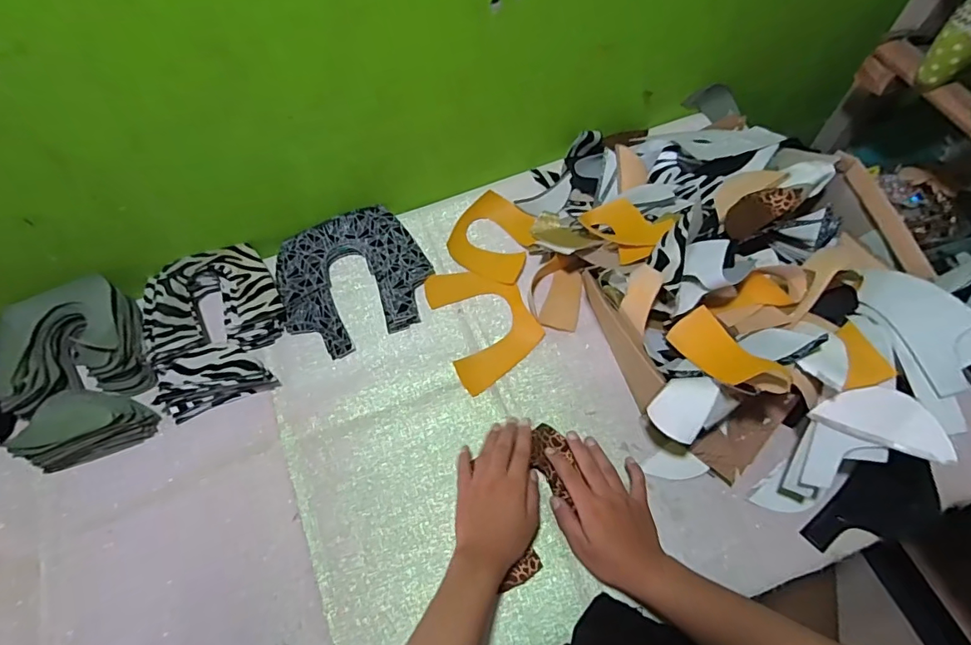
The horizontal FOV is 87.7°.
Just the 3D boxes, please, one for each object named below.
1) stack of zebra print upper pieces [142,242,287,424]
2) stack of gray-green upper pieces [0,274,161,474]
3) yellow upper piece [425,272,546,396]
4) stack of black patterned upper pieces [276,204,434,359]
[{"bbox_3d":[-0.341,-0.001,0.632,0.167,0.045,0.204,-21,64,-9],"label":"stack of zebra print upper pieces"},{"bbox_3d":[-0.496,0.052,0.601,0.161,0.075,0.216,-22,66,-8],"label":"stack of gray-green upper pieces"},{"bbox_3d":[-0.002,-0.006,0.650,0.117,0.008,0.169,-24,64,-10],"label":"yellow upper piece"},{"bbox_3d":[-0.175,-0.062,0.668,0.190,0.023,0.185,-23,69,-9],"label":"stack of black patterned upper pieces"}]

